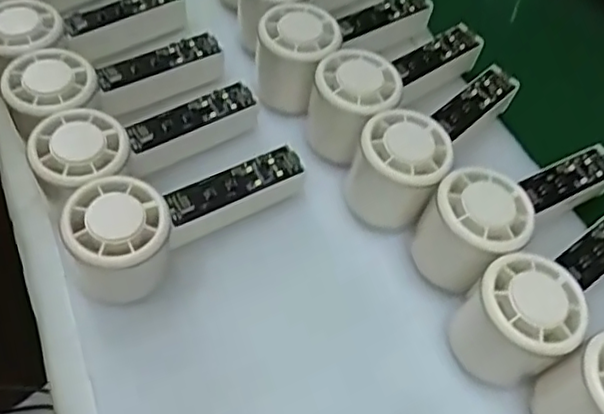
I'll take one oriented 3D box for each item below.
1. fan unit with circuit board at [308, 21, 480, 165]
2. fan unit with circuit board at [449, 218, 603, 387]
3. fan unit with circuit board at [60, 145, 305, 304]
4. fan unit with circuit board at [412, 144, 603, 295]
[{"bbox_3d":[0.066,-0.094,0.440,0.057,0.056,0.154,38,65,19],"label":"fan unit with circuit board"},{"bbox_3d":[0.151,0.049,0.369,0.152,0.063,0.055,-26,62,-32],"label":"fan unit with circuit board"},{"bbox_3d":[-0.067,0.010,0.384,0.150,0.068,0.053,-20,61,-28],"label":"fan unit with circuit board"},{"bbox_3d":[0.137,-0.010,0.386,0.151,0.055,0.054,-33,65,-20],"label":"fan unit with circuit board"}]

